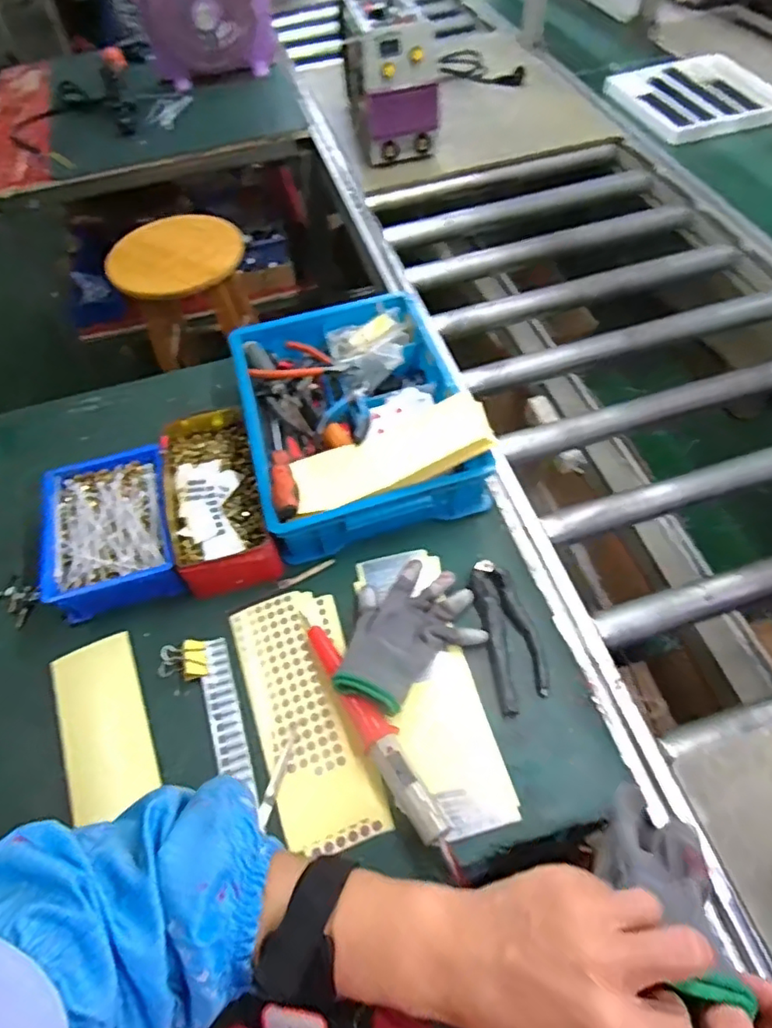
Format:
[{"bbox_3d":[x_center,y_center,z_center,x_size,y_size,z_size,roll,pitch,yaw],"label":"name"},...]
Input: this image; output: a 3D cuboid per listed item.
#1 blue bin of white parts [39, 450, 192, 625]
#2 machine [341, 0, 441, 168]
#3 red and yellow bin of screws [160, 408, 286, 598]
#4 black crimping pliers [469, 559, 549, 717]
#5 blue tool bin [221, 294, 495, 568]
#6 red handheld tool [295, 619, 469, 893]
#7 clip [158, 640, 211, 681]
[{"bbox_3d":[-0.337,0.021,0.732,0.150,0.061,0.207,-15,56,-6],"label":"blue bin of white parts"},{"bbox_3d":[0.008,-0.971,1.309,0.170,0.234,0.342,-11,56,-3],"label":"machine"},{"bbox_3d":[-0.219,-0.023,0.763,0.118,0.057,0.259,-18,56,-8],"label":"red and yellow bin of screws"},{"bbox_3d":[0.136,0.131,0.664,0.056,0.016,0.170,-10,56,-2],"label":"black crimping pliers"},{"bbox_3d":[-0.040,-0.144,0.815,0.298,0.105,0.378,-17,56,-7],"label":"blue tool bin"},{"bbox_3d":[-0.013,0.214,0.596,0.033,0.039,0.293,-27,58,-14],"label":"red handheld tool"},{"bbox_3d":[-0.227,0.160,0.653,0.055,0.032,0.041,-13,56,-4],"label":"clip"}]

